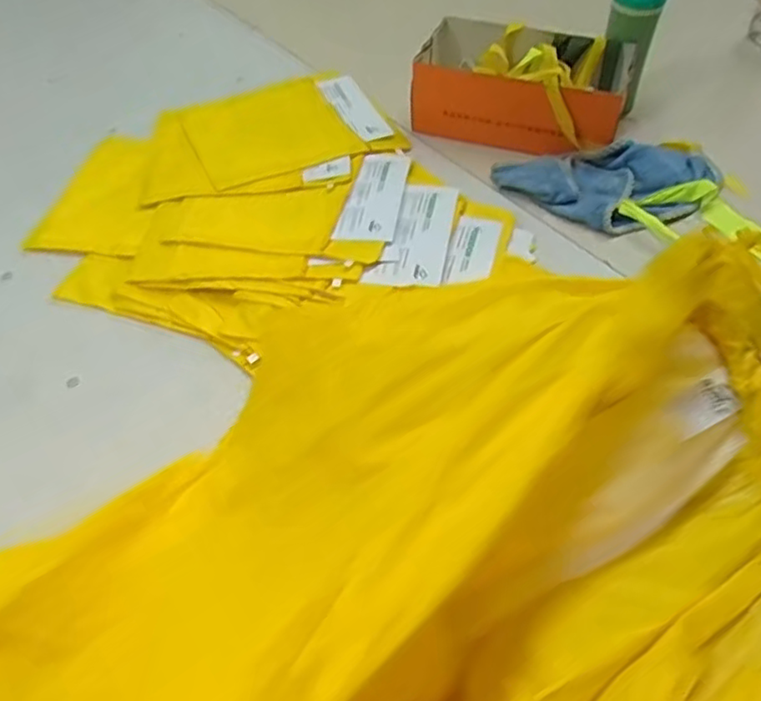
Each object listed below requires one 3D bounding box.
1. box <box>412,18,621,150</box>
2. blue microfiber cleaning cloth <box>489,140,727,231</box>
[{"bbox_3d":[0.206,-0.396,0.959,0.299,0.104,0.153,19,56,17],"label":"box"},{"bbox_3d":[0.320,-0.225,0.871,0.306,0.029,0.149,-4,52,1],"label":"blue microfiber cleaning cloth"}]

